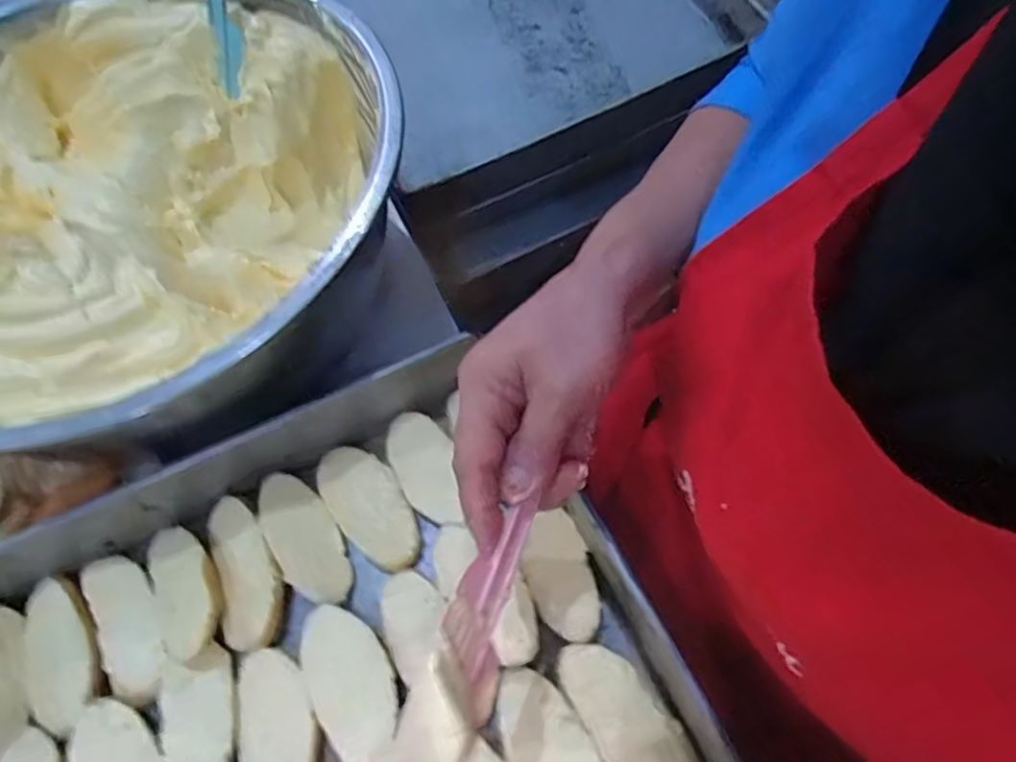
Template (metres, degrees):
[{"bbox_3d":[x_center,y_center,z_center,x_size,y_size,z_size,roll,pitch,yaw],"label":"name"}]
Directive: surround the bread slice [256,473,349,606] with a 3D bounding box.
[{"bbox_3d":[-0.125,0.094,0.388,0.038,0.009,0.083,-30,65,-12],"label":"bread slice"}]

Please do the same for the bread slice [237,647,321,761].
[{"bbox_3d":[-0.123,0.191,0.344,0.042,0.007,0.089,-13,63,-4],"label":"bread slice"}]

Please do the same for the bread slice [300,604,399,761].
[{"bbox_3d":[-0.086,0.166,0.353,0.043,0.013,0.083,-29,65,-12],"label":"bread slice"}]

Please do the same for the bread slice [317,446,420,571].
[{"bbox_3d":[-0.088,0.079,0.404,0.043,0.008,0.088,-31,65,-13],"label":"bread slice"}]

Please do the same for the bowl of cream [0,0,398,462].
[{"bbox_3d":[-0.260,-0.112,0.430,0.340,0.124,0.351,-1,62,2],"label":"bowl of cream"}]

